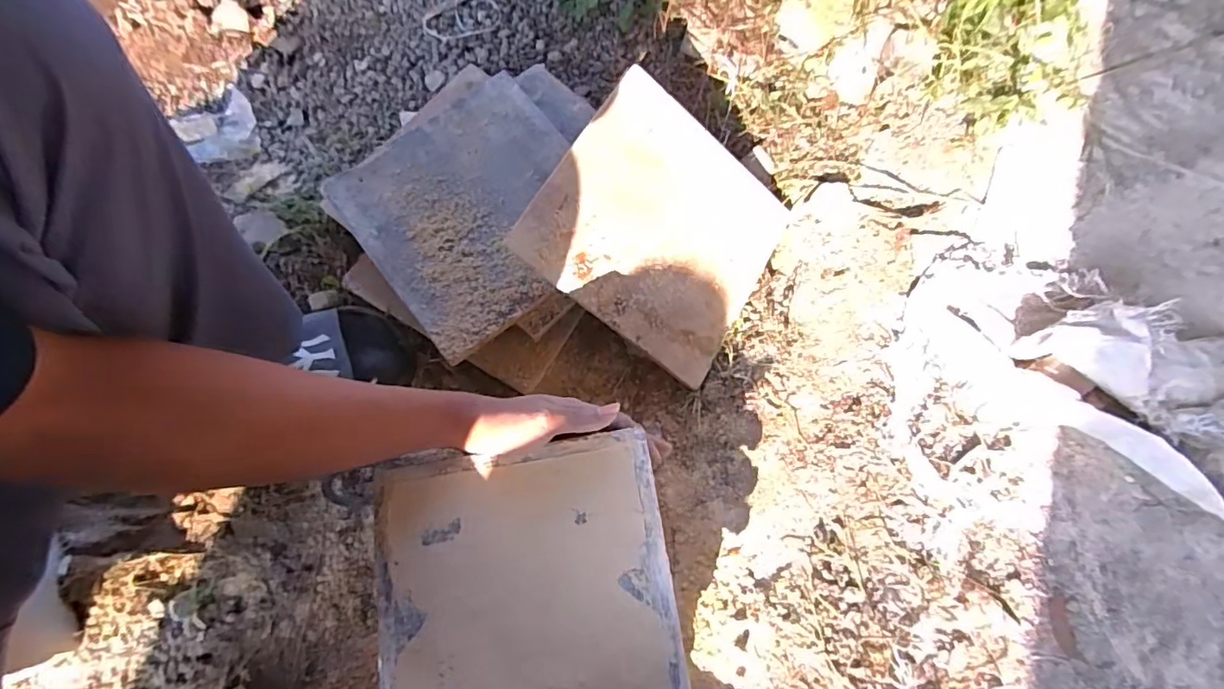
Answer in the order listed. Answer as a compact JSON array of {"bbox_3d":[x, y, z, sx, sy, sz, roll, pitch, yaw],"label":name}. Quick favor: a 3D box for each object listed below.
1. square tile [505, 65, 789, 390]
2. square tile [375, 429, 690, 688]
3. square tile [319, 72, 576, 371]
[{"bbox_3d":[0.055,-0.123,0.564,0.248,0.011,0.239,36,77,-19],"label":"square tile"},{"bbox_3d":[-0.067,0.195,0.406,0.222,0.010,0.222,-9,75,-2],"label":"square tile"},{"bbox_3d":[-0.145,-0.148,0.568,0.242,0.016,0.250,-38,78,-9],"label":"square tile"}]

